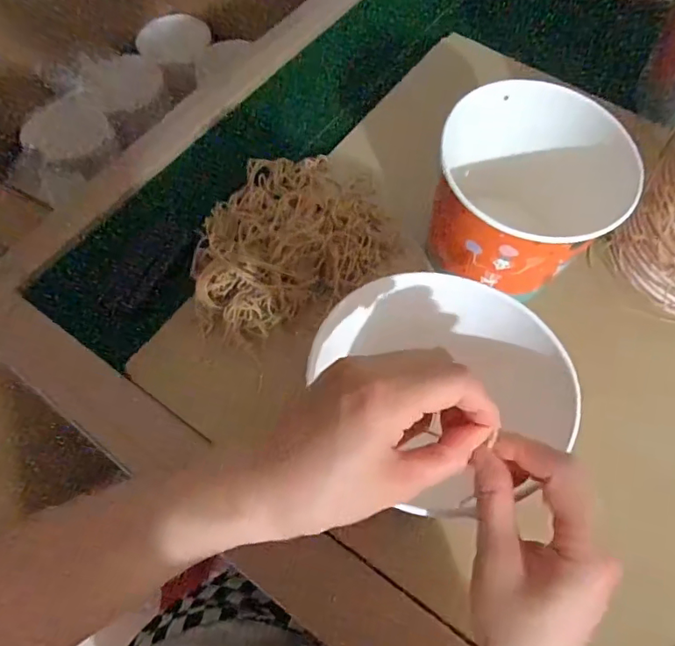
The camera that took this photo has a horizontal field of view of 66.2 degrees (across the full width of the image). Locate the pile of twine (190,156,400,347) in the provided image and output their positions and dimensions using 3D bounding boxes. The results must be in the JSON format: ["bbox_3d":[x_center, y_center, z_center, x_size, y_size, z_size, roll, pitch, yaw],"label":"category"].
[{"bbox_3d":[-0.046,-0.094,0.502,0.213,0.050,0.187,-22,66,-13],"label":"pile of twine"}]

